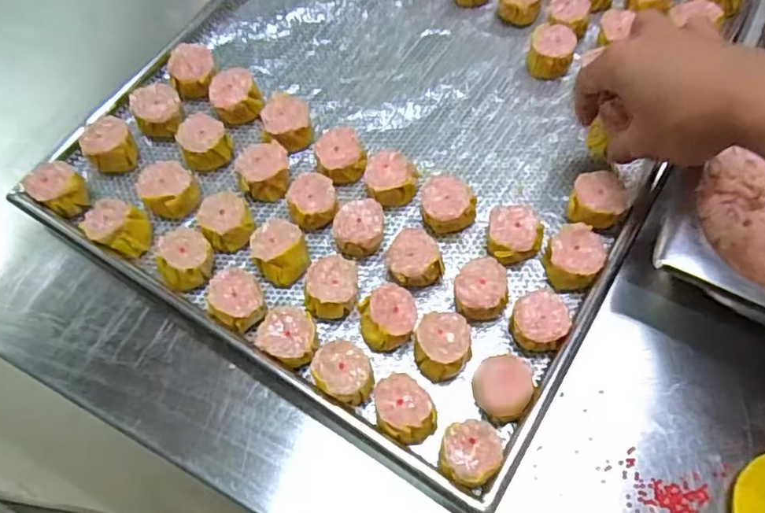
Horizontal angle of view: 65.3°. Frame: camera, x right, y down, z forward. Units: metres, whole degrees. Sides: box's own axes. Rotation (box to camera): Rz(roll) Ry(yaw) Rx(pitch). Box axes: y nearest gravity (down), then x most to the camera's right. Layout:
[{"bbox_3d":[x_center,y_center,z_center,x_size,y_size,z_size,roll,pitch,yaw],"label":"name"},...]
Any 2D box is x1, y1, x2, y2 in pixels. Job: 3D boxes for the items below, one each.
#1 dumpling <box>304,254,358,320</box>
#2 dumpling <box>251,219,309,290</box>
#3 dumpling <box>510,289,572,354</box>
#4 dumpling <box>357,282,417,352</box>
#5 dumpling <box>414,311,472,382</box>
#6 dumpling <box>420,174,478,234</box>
[{"bbox_3d":[-0.035,0.023,0.418,0.034,0.030,0.042,2,64,4],"label":"dumpling"},{"bbox_3d":[-0.073,-0.003,0.428,0.037,0.027,0.043,-36,67,-14],"label":"dumpling"},{"bbox_3d":[0.104,0.045,0.398,0.035,0.032,0.038,-1,63,2],"label":"dumpling"},{"bbox_3d":[0.004,0.042,0.408,0.038,0.030,0.041,-1,63,2],"label":"dumpling"},{"bbox_3d":[0.039,0.057,0.393,0.035,0.023,0.043,-1,63,2],"label":"dumpling"},{"bbox_3d":[0.046,-0.041,0.444,0.038,0.029,0.043,-17,64,-6],"label":"dumpling"}]

